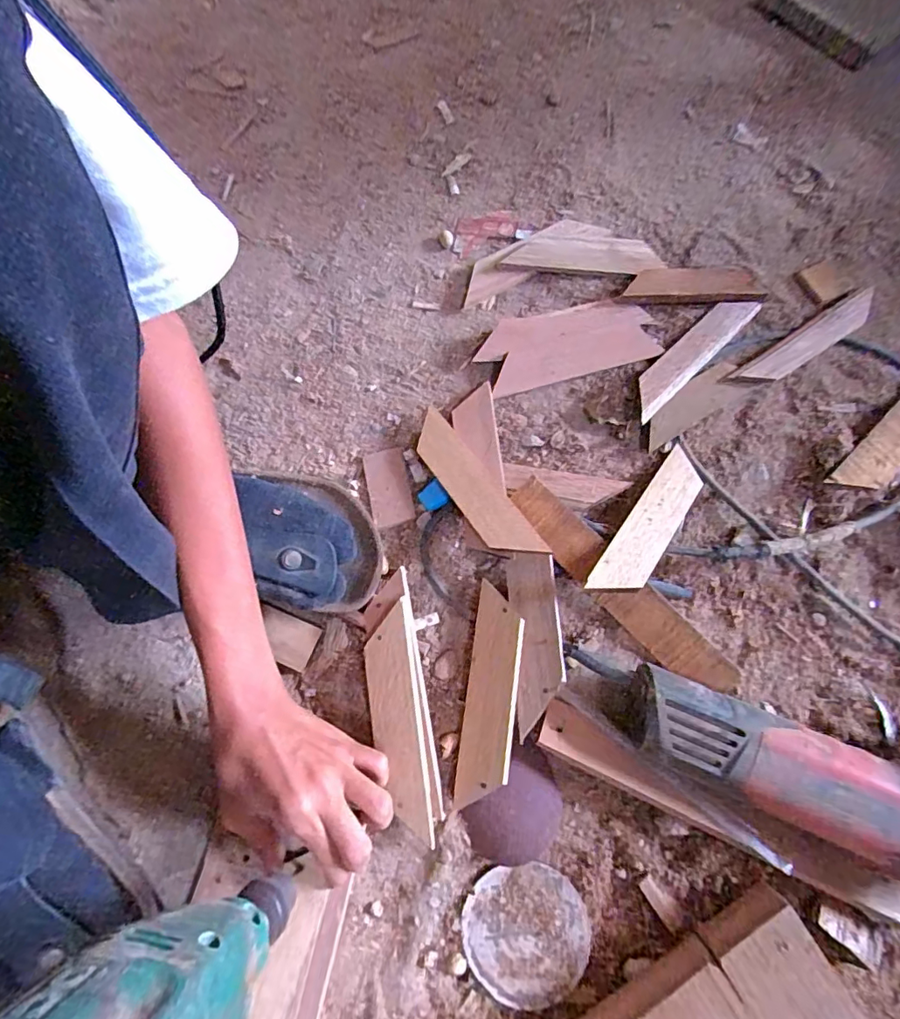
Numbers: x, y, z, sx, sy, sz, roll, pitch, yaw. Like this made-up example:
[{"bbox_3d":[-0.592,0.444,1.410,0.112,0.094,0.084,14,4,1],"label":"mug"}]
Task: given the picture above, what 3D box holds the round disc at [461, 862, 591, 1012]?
[{"bbox_3d":[0.052,0.284,0.354,0.082,0.007,0.079,-1,72,2],"label":"round disc"}]

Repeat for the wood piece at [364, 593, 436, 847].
[{"bbox_3d":[-0.039,0.152,0.378,0.037,0.007,0.159,-10,82,14],"label":"wood piece"}]

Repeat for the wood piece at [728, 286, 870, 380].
[{"bbox_3d":[0.319,-0.150,0.465,0.155,0.011,0.028,-33,74,-8],"label":"wood piece"}]

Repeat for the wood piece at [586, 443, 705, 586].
[{"bbox_3d":[0.158,0.010,0.409,0.036,0.004,0.153,32,61,19],"label":"wood piece"}]

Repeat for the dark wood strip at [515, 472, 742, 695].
[{"bbox_3d":[0.127,0.059,0.400,0.207,0.009,0.036,46,102,10],"label":"dark wood strip"}]

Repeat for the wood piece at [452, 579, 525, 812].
[{"bbox_3d":[0.030,0.133,0.383,0.039,0.005,0.147,3,72,22],"label":"wood piece"}]

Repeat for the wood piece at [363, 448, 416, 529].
[{"bbox_3d":[-0.052,-0.019,0.444,0.034,0.011,0.068,-13,72,-2],"label":"wood piece"}]

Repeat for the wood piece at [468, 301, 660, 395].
[{"bbox_3d":[0.105,-0.150,0.474,0.151,0.013,0.064,-14,72,-2],"label":"wood piece"}]

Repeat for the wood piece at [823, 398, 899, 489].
[{"bbox_3d":[0.372,-0.063,0.436,0.156,0.013,0.037,-42,76,-10],"label":"wood piece"}]

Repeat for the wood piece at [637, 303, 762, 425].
[{"bbox_3d":[0.213,-0.138,0.465,0.155,0.012,0.031,-43,76,-10],"label":"wood piece"}]

